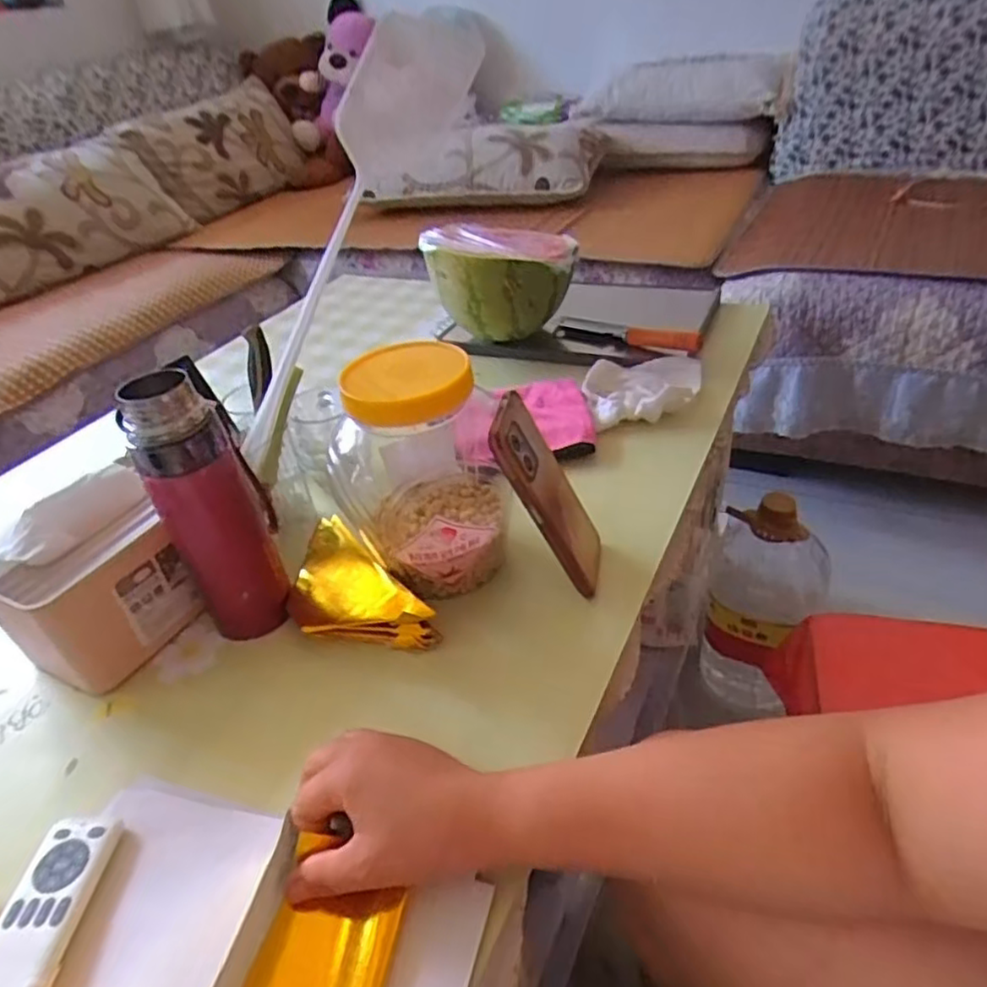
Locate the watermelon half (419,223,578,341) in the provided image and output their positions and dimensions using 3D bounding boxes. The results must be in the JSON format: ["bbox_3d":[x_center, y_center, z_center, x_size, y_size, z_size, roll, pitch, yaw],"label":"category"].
[{"bbox_3d":[0.010,-0.280,0.878,0.182,0.118,0.164,-6,36,2],"label":"watermelon half"}]

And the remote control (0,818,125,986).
[{"bbox_3d":[-0.251,0.240,0.366,0.048,0.014,0.123,-4,37,5],"label":"remote control"}]

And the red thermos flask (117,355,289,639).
[{"bbox_3d":[-0.209,0.011,0.502,0.073,0.213,0.059,-25,40,-22],"label":"red thermos flask"}]

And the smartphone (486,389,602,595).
[{"bbox_3d":[0.044,0.002,0.518,0.016,0.160,0.071,-19,31,24],"label":"smartphone"}]

